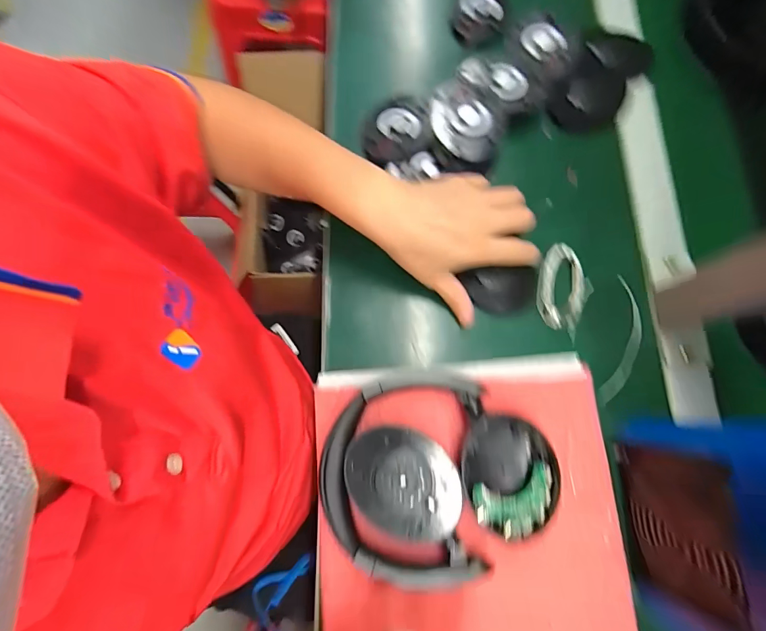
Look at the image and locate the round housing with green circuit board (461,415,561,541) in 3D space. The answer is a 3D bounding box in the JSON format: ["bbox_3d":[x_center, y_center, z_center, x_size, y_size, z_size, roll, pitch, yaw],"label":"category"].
[{"bbox_3d":[0.096,0.121,0.285,0.066,0.017,0.083,3,76,-1],"label":"round housing with green circuit board"}]

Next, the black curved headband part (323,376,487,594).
[{"bbox_3d":[0.014,0.118,0.285,0.118,0.022,0.146,5,76,0],"label":"black curved headband part"}]

